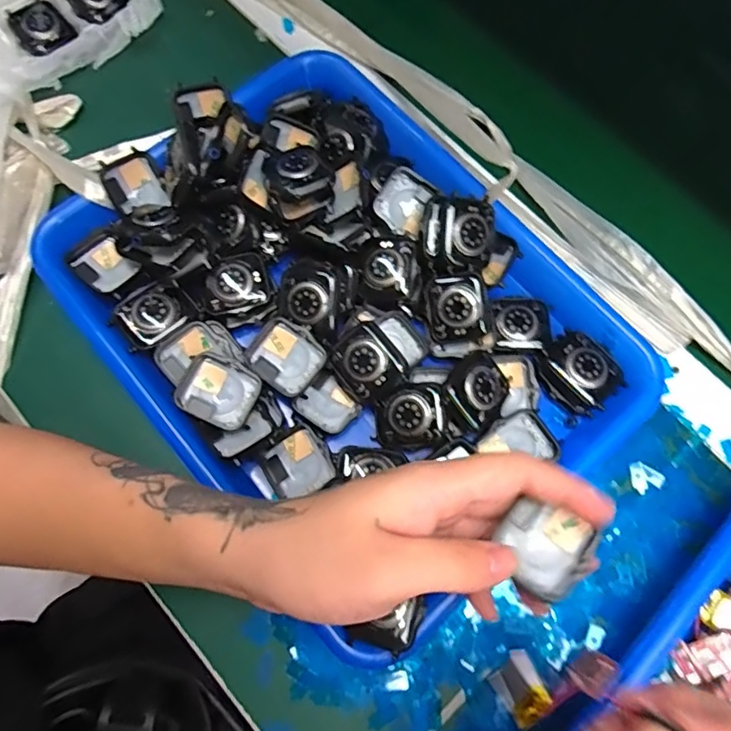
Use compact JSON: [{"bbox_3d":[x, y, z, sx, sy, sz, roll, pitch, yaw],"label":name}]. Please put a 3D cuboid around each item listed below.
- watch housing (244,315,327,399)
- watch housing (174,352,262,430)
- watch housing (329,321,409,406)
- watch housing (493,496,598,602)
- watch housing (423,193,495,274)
[{"bbox_3d":[-0.047,-0.005,0.319,0.040,0.011,0.036,38,77,10],"label":"watch housing"},{"bbox_3d":[-0.084,0.015,0.310,0.040,0.012,0.037,25,75,7],"label":"watch housing"},{"bbox_3d":[0.001,-0.001,0.314,0.037,0.011,0.041,-32,76,-10],"label":"watch housing"},{"bbox_3d":[0.078,0.079,0.233,0.036,0.012,0.037,38,76,10],"label":"watch housing"},{"bbox_3d":[0.057,-0.080,0.329,0.043,0.012,0.043,4,98,9],"label":"watch housing"}]

